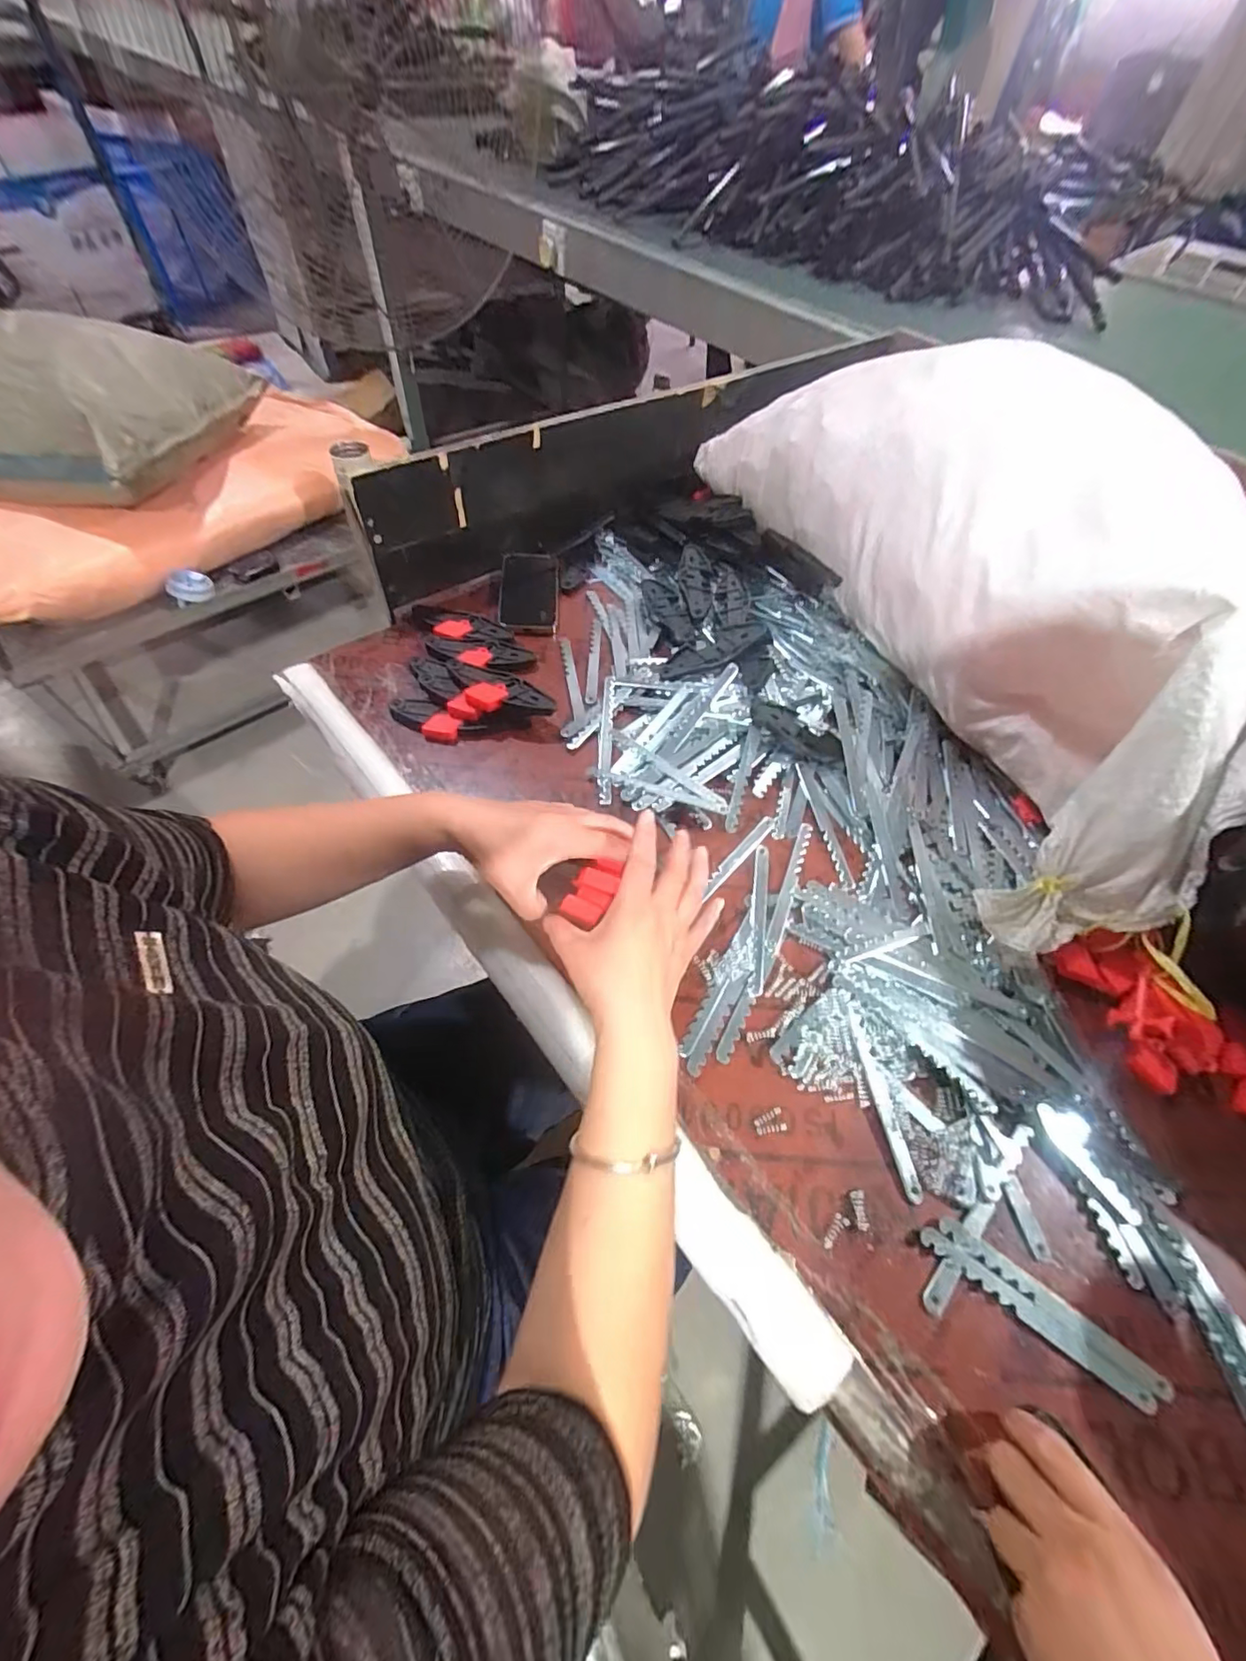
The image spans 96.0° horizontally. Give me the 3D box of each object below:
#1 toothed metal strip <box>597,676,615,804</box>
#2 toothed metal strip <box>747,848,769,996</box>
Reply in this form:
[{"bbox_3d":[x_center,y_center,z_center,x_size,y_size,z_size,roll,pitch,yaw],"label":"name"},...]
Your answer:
[{"bbox_3d":[-0.018,-0.102,0.594,0.014,0.007,0.175,3,57,-3],"label":"toothed metal strip"},{"bbox_3d":[0.122,0.077,0.503,0.015,0.004,0.145,11,57,3],"label":"toothed metal strip"}]

